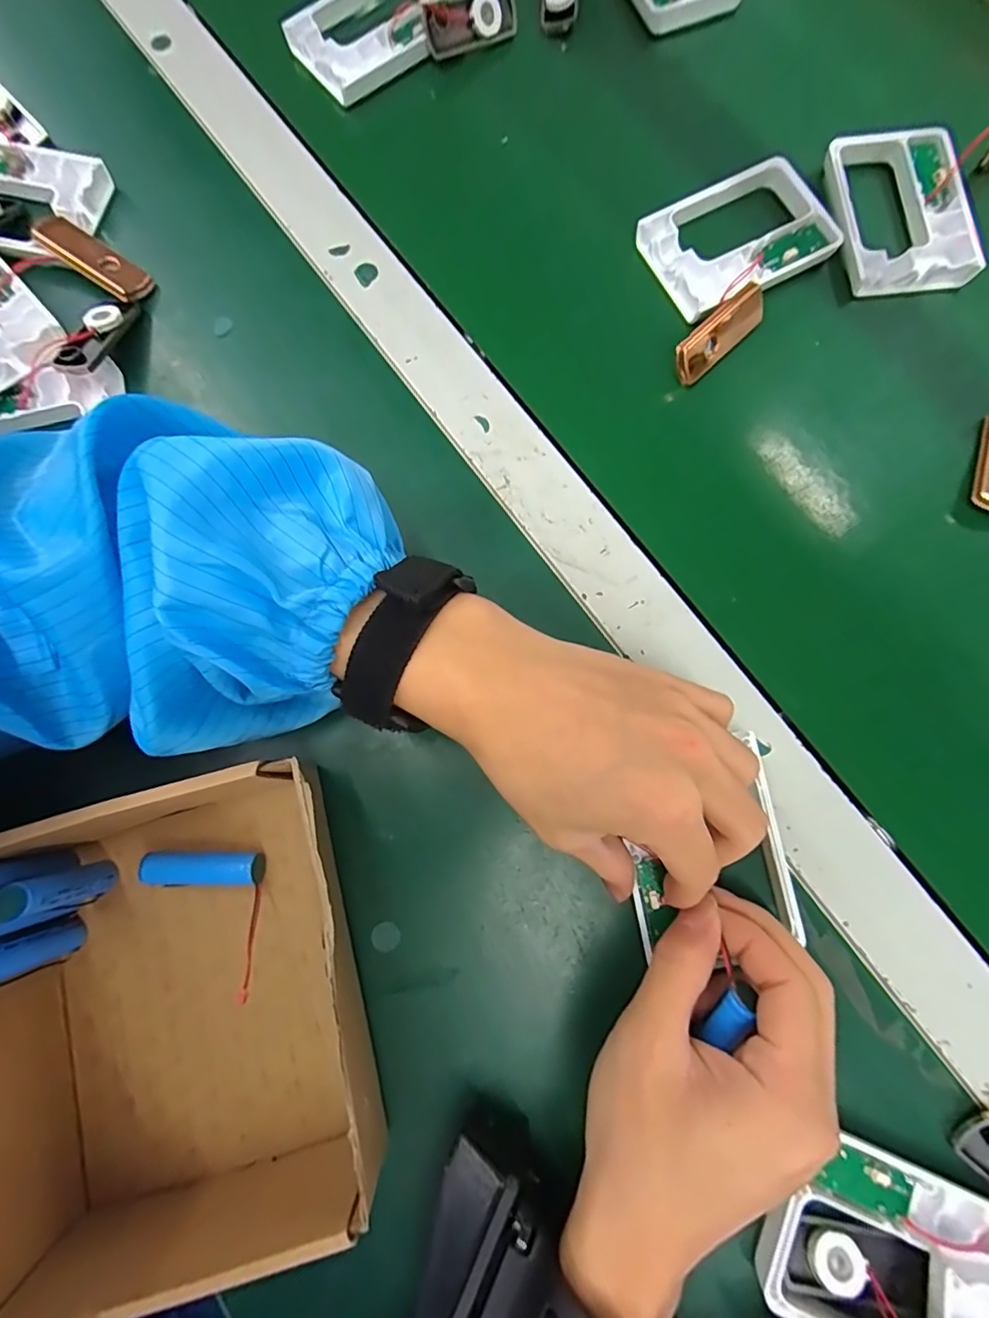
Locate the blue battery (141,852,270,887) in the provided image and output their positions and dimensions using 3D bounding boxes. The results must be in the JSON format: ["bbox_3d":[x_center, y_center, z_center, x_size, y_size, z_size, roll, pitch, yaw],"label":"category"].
[{"bbox_3d":[-0.130,0.094,0.247,0.051,0.012,0.015,0,79,1],"label":"blue battery"}]

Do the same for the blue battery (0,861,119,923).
[{"bbox_3d":[-0.179,0.096,0.228,0.012,0.052,0.014,-17,79,-2],"label":"blue battery"}]

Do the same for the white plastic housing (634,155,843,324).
[{"bbox_3d":[0.137,-0.237,0.307,0.096,0.012,0.069,-27,80,-4],"label":"white plastic housing"}]

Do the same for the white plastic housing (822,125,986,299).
[{"bbox_3d":[0.227,-0.252,0.310,0.073,0.015,0.094,-6,79,0],"label":"white plastic housing"}]

